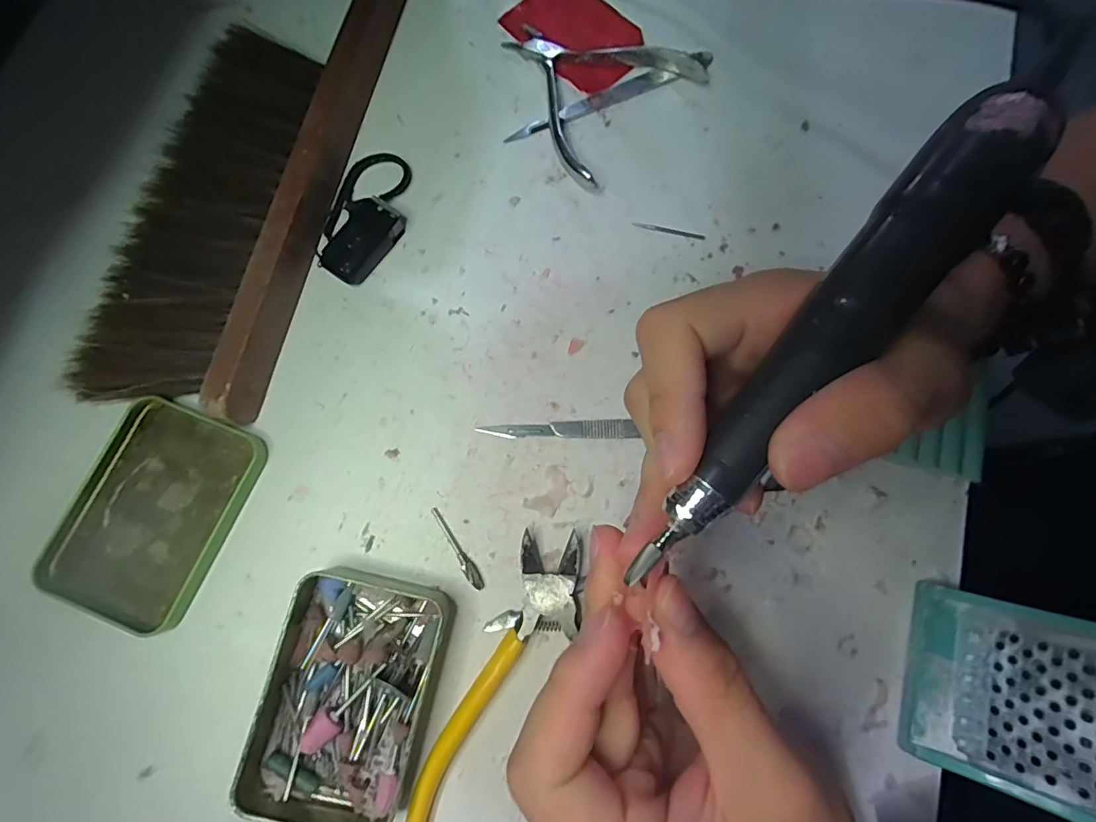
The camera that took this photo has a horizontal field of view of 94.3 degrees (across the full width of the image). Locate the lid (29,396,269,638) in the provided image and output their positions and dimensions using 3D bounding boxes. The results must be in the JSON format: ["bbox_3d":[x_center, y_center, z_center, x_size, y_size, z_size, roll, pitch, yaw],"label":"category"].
[{"bbox_3d":[-0.187,0.048,0.243,0.071,0.009,0.098,22,78,4],"label":"lid"}]

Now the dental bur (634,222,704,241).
[{"bbox_3d":[0.068,-0.102,0.285,0.041,0.004,0.004,11,77,2],"label":"dental bur"}]

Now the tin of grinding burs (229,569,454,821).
[{"bbox_3d":[-0.088,0.124,0.220,0.072,0.024,0.099,13,77,2],"label":"tin of grinding burs"}]

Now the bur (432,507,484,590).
[{"bbox_3d":[-0.044,0.066,0.245,0.006,0.004,0.044,-31,80,-7],"label":"bur"}]

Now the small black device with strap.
[{"bbox_3d":[-0.098,-0.107,0.276,0.039,0.017,0.080,17,78,3],"label":"small black device with strap"}]

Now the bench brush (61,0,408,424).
[{"bbox_3d":[-0.150,-0.168,0.282,0.090,0.030,0.344,12,77,2],"label":"bench brush"}]

